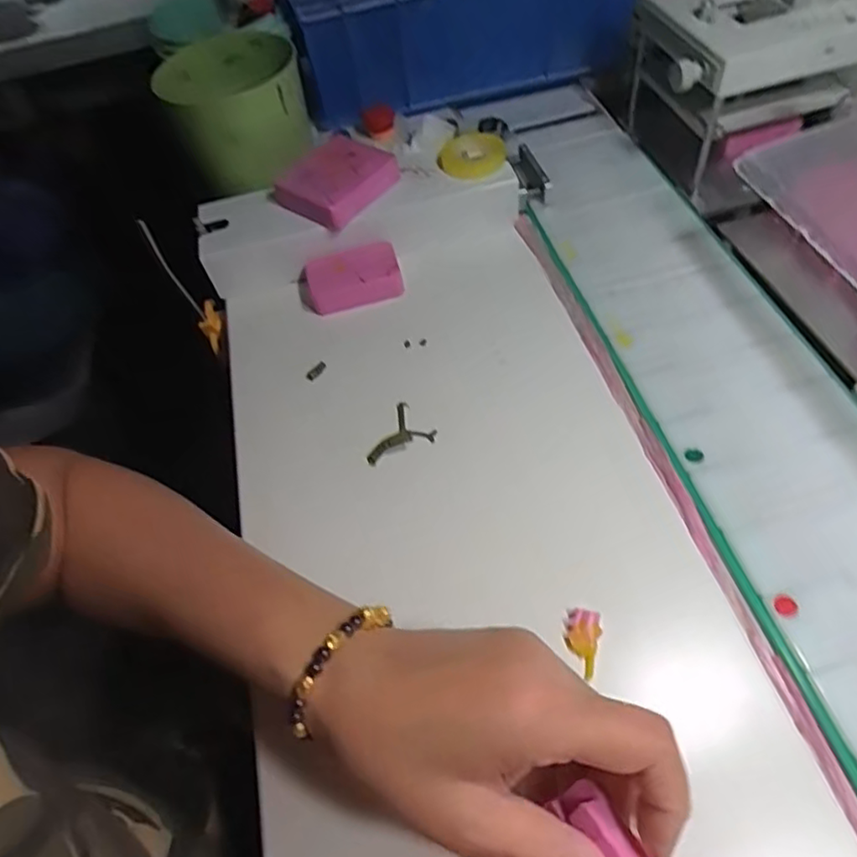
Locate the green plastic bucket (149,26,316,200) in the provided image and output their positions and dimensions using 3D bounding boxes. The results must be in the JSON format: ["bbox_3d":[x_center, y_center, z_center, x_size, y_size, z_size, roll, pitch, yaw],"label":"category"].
[{"bbox_3d":[-0.161,-0.267,0.522,0.106,0.093,0.127,-21,55,-6],"label":"green plastic bucket"}]

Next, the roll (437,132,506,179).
[{"bbox_3d":[0.035,-0.221,0.494,0.053,0.012,0.052,-4,55,6],"label":"roll"}]

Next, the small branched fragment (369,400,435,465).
[{"bbox_3d":[-0.015,0.006,0.390,0.031,0.011,0.047,20,61,21],"label":"small branched fragment"}]

